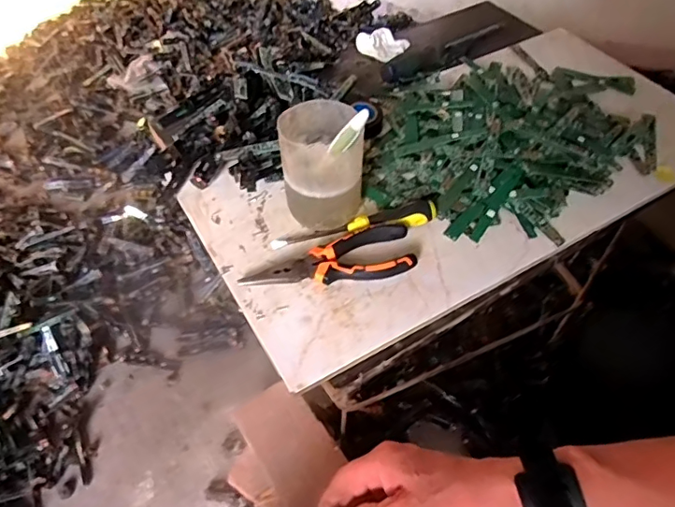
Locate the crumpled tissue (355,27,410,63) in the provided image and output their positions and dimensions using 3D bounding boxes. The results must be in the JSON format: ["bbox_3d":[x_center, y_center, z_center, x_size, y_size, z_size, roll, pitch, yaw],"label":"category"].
[{"bbox_3d":[0.062,-0.295,0.752,0.065,0.018,0.055,25,54,19],"label":"crumpled tissue"}]

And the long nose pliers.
[{"bbox_3d":[-0.009,0.007,0.498,0.156,0.022,0.051,-10,50,-9],"label":"long nose pliers"}]

